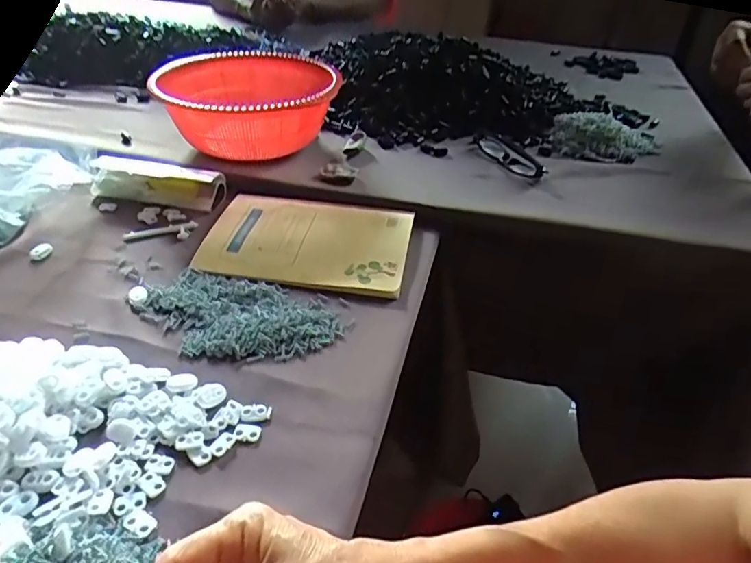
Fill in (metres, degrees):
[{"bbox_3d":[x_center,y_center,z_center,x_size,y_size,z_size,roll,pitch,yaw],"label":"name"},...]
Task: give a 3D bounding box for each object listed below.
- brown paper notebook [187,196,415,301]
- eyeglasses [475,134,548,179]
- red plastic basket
[{"bbox_3d":[-0.067,-0.048,0.571,0.201,0.011,0.148,7,38,6],"label":"brown paper notebook"},{"bbox_3d":[0.168,-0.162,0.701,0.032,0.026,0.131,-10,39,-15],"label":"eyeglasses"},{"bbox_3d":[-0.165,-0.229,0.722,0.218,0.093,0.241,-13,40,-19],"label":"red plastic basket"}]

